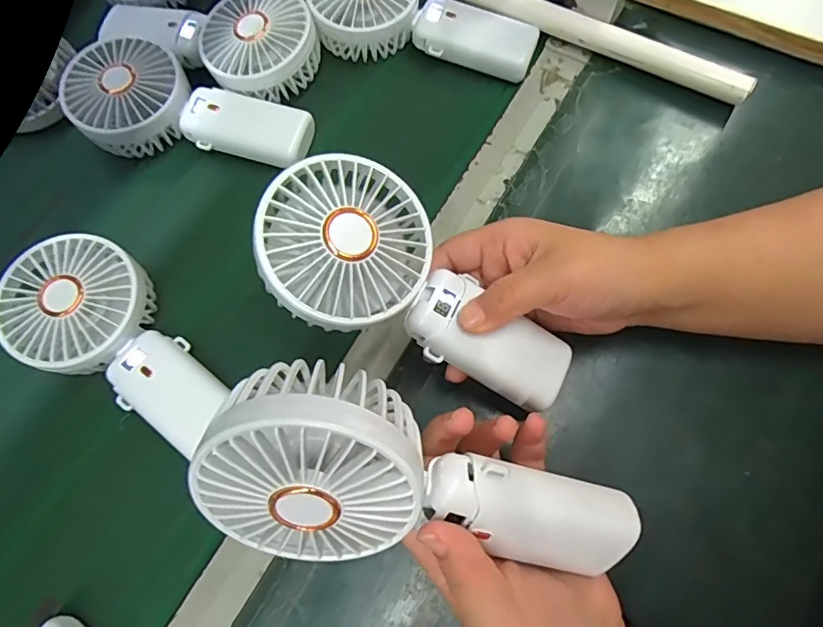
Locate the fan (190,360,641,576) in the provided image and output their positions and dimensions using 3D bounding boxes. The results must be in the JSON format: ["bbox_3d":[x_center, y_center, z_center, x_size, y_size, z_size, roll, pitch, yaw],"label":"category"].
[{"bbox_3d":[-0.001,0.080,0.221,0.172,0.044,0.091,28,111,-20],"label":"fan"}]

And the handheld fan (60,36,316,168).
[{"bbox_3d":[-0.166,-0.146,0.384,0.174,0.035,0.080,21,76,7],"label":"handheld fan"}]

